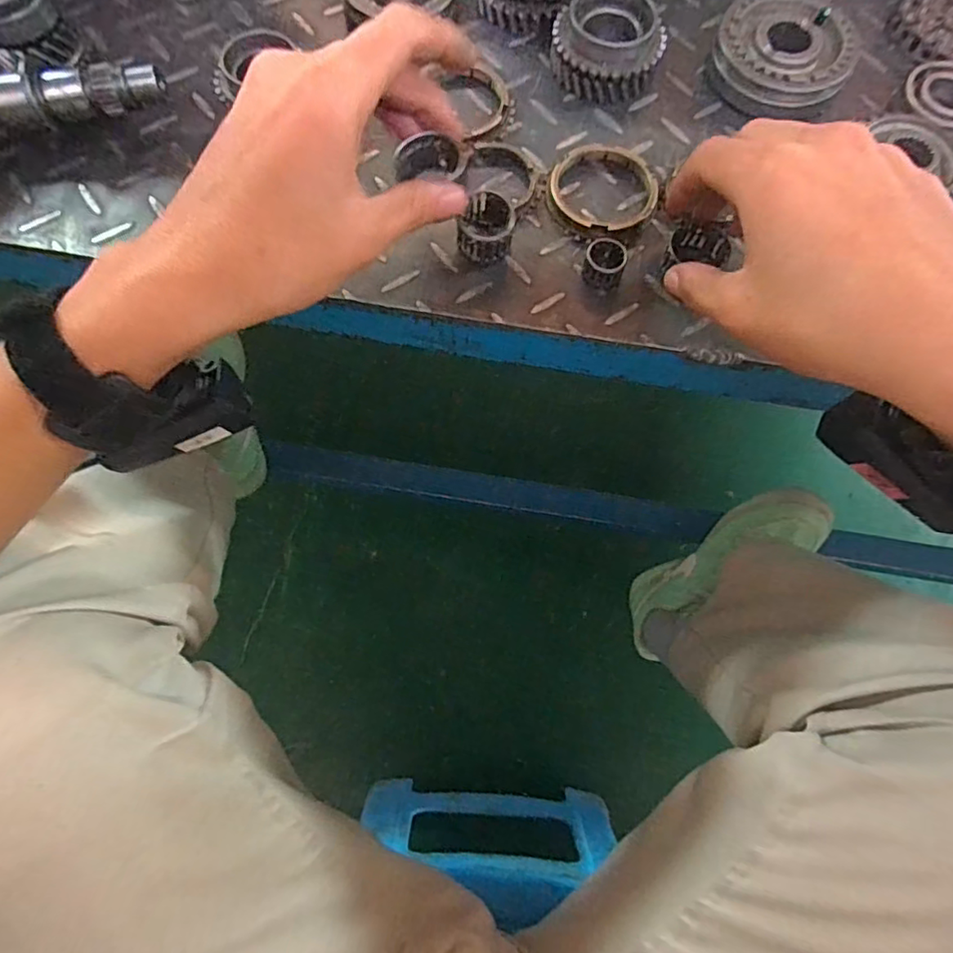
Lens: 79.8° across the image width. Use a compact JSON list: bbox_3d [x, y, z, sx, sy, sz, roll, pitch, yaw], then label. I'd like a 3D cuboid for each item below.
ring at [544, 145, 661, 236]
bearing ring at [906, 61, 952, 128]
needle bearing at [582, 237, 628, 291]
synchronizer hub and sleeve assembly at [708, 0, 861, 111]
[{"bbox_3d":[0.072,-0.161,0.322,0.059,0.008,0.059,0,75,0],"label":"ring"},{"bbox_3d":[0.277,-0.223,0.330,0.044,0.006,0.047,6,75,2],"label":"bearing ring"},{"bbox_3d":[0.069,-0.114,0.304,0.021,0.017,0.021,0,75,0],"label":"needle bearing"},{"bbox_3d":[0.185,-0.255,0.344,0.078,0.024,0.070,26,76,7],"label":"synchronizer hub and sleeve assembly"}]

